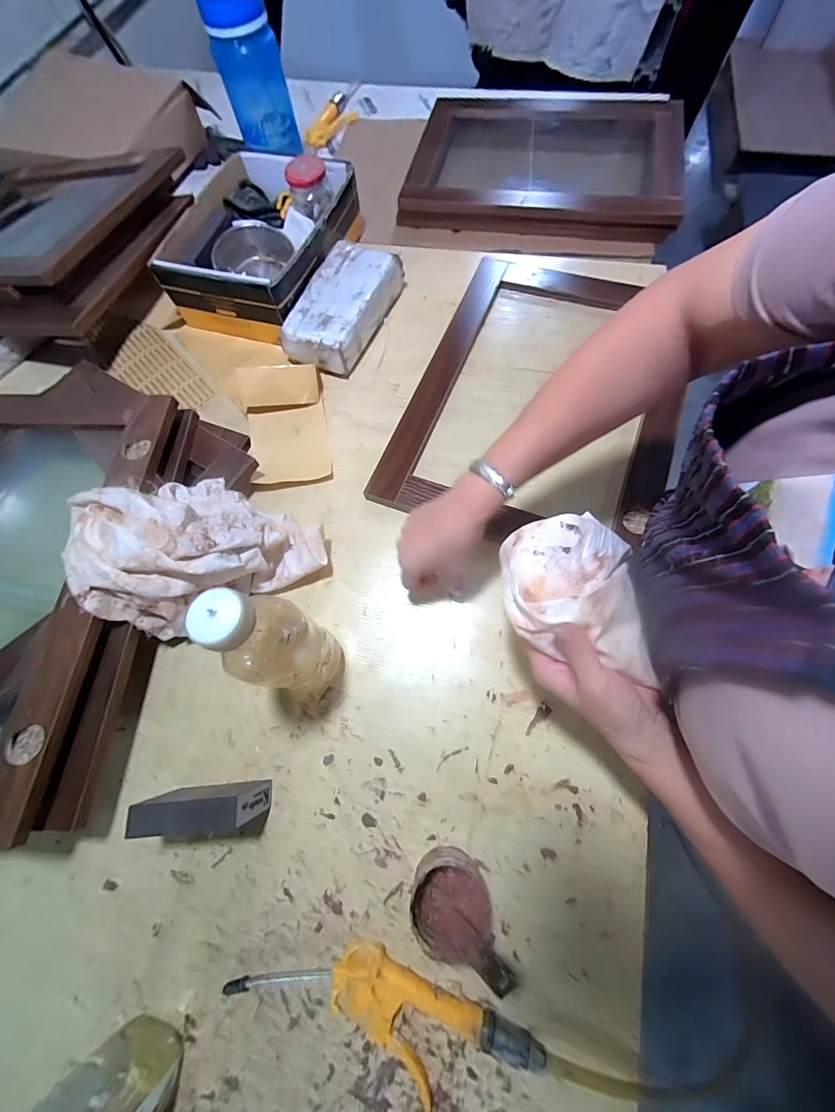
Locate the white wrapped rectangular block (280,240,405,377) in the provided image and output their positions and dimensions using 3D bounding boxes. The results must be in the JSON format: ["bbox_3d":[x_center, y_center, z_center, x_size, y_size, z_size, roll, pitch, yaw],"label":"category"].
[{"bbox_3d":[-0.112,-0.382,0.587,0.114,0.057,0.208,18,72,9],"label":"white wrapped rectangular block"}]

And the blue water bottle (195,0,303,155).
[{"bbox_3d":[-0.267,-0.786,0.610,0.102,0.209,0.090,-17,70,-2],"label":"blue water bottle"}]

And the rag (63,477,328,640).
[{"bbox_3d":[-0.240,-0.020,0.432,0.224,0.112,0.154,-26,71,-7],"label":"rag"}]

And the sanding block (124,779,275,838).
[{"bbox_3d":[-0.198,0.235,0.359,0.101,0.070,0.028,-5,70,3],"label":"sanding block"}]

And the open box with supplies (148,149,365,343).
[{"bbox_3d":[-0.257,-0.513,0.626,0.245,0.101,0.305,15,71,8],"label":"open box with supplies"}]

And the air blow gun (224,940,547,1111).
[{"bbox_3d":[-0.030,0.382,0.315,0.249,0.024,0.074,19,73,11],"label":"air blow gun"}]

